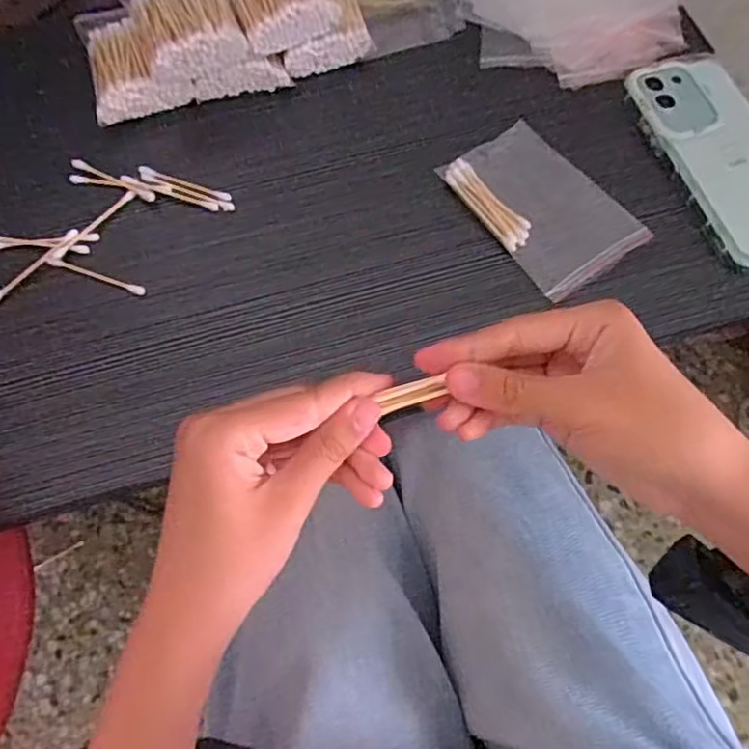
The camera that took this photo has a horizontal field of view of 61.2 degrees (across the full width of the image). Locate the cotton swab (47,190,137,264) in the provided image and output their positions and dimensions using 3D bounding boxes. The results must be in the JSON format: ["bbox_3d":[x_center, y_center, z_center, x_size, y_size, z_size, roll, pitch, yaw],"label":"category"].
[{"bbox_3d":[-0.185,-0.097,0.418,0.008,0.008,0.070,39,73,15],"label":"cotton swab"}]

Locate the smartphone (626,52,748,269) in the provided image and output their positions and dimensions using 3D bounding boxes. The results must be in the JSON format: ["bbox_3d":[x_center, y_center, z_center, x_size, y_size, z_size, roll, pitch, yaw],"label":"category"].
[{"bbox_3d":[0.234,-0.146,0.420,0.075,0.012,0.165,-19,68,-7],"label":"smartphone"}]

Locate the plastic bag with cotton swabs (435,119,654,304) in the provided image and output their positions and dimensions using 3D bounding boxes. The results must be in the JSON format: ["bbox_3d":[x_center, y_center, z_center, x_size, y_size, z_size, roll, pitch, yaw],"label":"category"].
[{"bbox_3d":[0.109,-0.110,0.412,0.075,0.013,0.117,-32,71,-12],"label":"plastic bag with cotton swabs"}]

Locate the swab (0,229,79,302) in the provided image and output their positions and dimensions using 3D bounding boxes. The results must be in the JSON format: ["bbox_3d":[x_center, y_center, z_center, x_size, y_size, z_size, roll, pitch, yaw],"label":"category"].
[{"bbox_3d":[-0.218,-0.069,0.406,0.009,0.009,0.069,40,73,15],"label":"swab"}]

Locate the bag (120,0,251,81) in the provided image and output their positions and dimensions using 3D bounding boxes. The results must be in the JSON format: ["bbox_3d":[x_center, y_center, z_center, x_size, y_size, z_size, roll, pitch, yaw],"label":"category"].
[{"bbox_3d":[-0.132,-0.244,0.438,0.072,0.033,0.090,-19,68,-7],"label":"bag"}]

